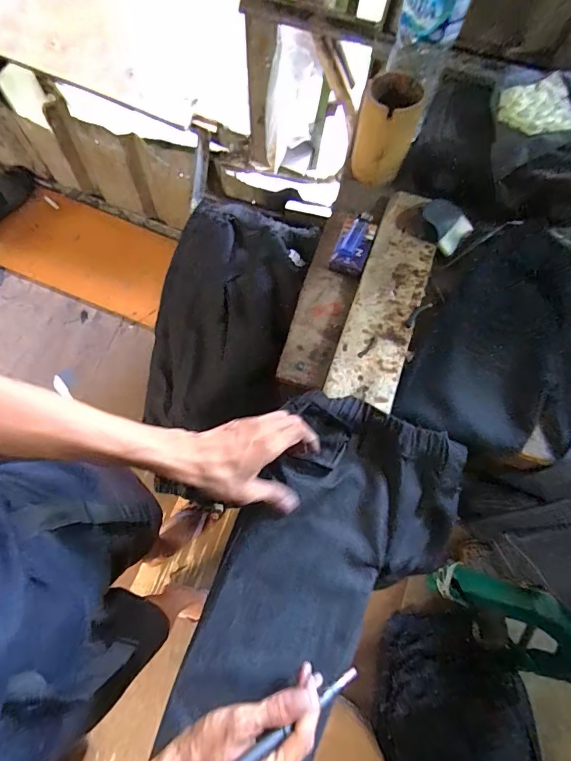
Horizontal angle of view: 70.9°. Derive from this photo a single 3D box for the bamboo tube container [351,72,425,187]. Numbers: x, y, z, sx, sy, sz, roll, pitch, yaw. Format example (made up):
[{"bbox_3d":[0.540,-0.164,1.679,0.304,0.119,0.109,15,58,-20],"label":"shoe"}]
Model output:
[{"bbox_3d":[0.159,-0.399,0.642,0.089,0.135,0.086,12,73,3],"label":"bamboo tube container"}]

